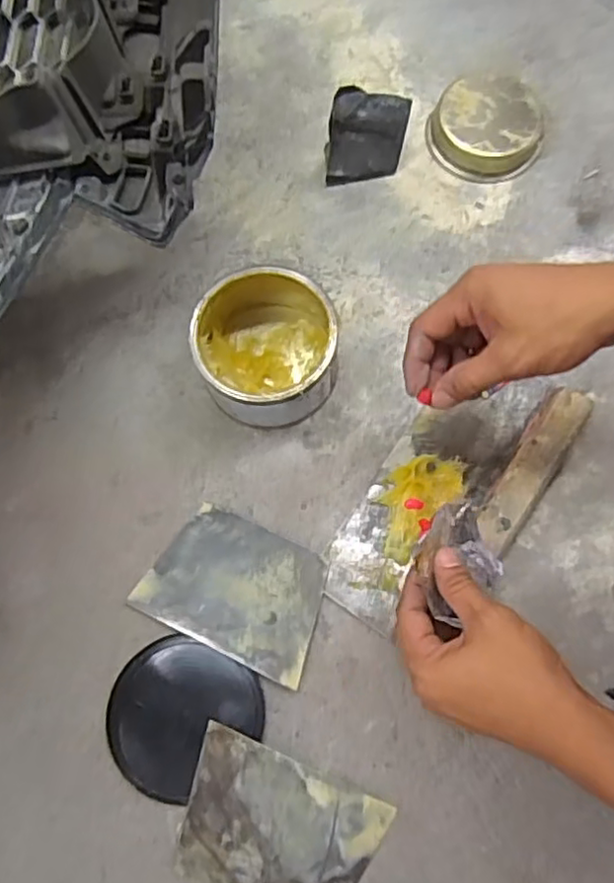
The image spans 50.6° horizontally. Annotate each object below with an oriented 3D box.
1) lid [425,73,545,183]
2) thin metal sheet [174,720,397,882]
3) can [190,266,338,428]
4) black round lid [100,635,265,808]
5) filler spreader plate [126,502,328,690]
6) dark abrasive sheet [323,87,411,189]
[{"bbox_3d":[0.166,-0.291,0.604,0.099,0.032,0.092,0,74,1],"label":"lid"},{"bbox_3d":[-0.023,0.275,0.456,0.136,0.004,0.098,25,78,4],"label":"thin metal sheet"},{"bbox_3d":[-0.031,-0.076,0.526,0.106,0.070,0.114,0,74,1],"label":"can"},{"bbox_3d":[-0.095,0.197,0.478,0.111,0.005,0.098,-39,77,-9],"label":"black round lid"},{"bbox_3d":[-0.053,0.112,0.503,0.136,0.004,0.097,23,71,11],"label":"filler spreader plate"},{"bbox_3d":[0.054,-0.271,0.579,0.070,0.080,0.014,-7,52,-6],"label":"dark abrasive sheet"}]

